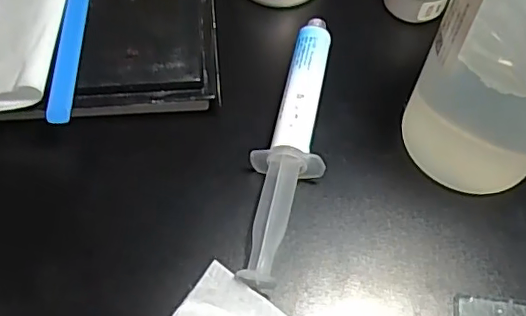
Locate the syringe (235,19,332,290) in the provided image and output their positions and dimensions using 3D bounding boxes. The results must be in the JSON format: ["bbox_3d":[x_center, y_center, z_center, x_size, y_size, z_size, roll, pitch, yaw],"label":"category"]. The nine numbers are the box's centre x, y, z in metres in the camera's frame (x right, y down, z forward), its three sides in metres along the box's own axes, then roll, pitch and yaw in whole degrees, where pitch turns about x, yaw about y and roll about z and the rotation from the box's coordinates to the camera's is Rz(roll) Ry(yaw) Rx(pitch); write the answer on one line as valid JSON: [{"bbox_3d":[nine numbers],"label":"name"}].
[{"bbox_3d":[0.013,-0.008,0.242,0.026,0.015,0.132,12,60,5],"label":"syringe"}]

